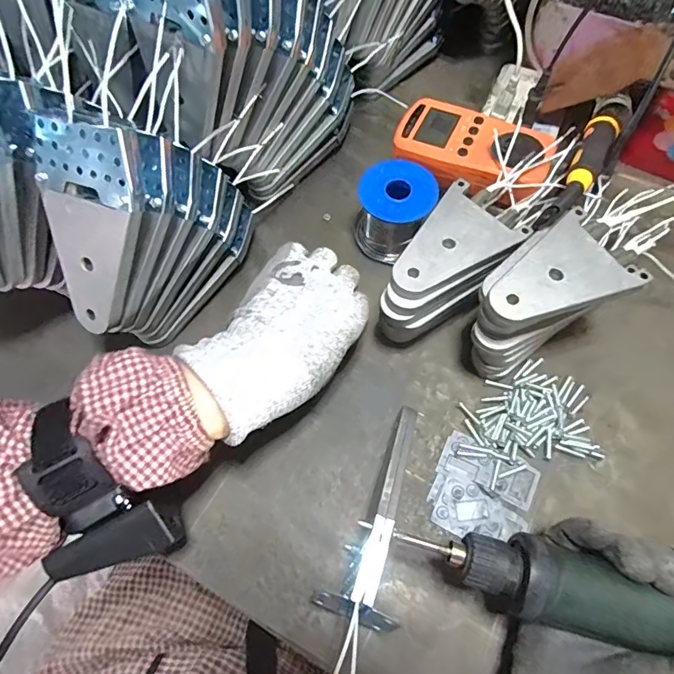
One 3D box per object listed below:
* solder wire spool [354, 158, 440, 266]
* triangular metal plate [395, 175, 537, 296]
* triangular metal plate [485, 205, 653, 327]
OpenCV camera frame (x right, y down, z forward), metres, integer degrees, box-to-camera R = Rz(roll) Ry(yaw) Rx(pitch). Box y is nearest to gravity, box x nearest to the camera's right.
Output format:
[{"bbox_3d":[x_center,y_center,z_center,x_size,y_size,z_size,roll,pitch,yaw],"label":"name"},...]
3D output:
[{"bbox_3d":[0.049,-0.108,0.403,0.063,0.063,0.057,19,67,9],"label":"solder wire spool"},{"bbox_3d":[0.080,-0.066,0.330,0.097,0.005,0.064,-40,71,-16],"label":"triangular metal plate"},{"bbox_3d":[0.142,-0.040,0.303,0.100,0.008,0.064,-28,68,-11],"label":"triangular metal plate"}]

